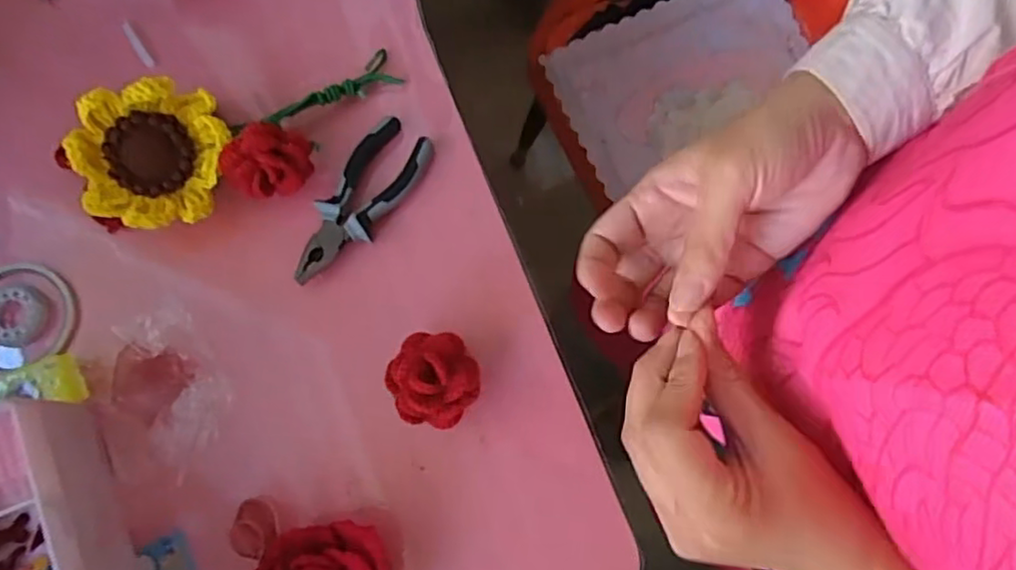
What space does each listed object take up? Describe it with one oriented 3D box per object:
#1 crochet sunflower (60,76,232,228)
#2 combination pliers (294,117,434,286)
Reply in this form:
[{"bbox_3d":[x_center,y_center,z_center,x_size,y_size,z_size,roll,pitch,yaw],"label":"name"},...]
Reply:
[{"bbox_3d":[-0.272,-0.101,0.504,0.103,0.030,0.107,3,94,-21],"label":"crochet sunflower"},{"bbox_3d":[-0.122,-0.067,0.539,0.054,0.018,0.150,34,80,6],"label":"combination pliers"}]

